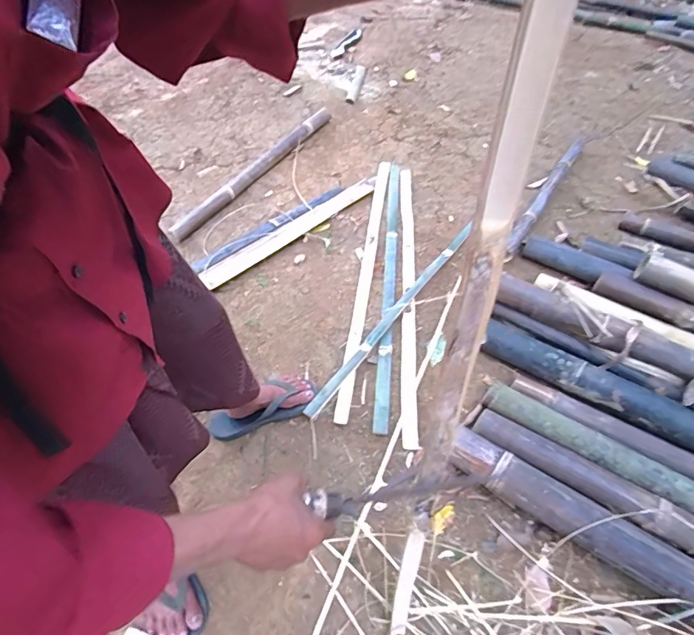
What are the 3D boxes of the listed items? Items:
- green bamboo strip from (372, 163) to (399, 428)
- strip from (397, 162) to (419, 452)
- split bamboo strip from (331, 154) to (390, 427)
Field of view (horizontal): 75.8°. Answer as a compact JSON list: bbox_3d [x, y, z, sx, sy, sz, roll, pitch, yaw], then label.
[{"bbox_3d":[0.130,-0.142,1.360,0.042,0.020,1.007,5,53,3],"label":"green bamboo strip"},{"bbox_3d":[0.179,-0.115,1.326,0.049,0.024,1.013,4,51,1],"label":"strip"},{"bbox_3d":[0.060,-0.158,1.369,0.042,0.024,1.009,7,53,5],"label":"split bamboo strip"}]

